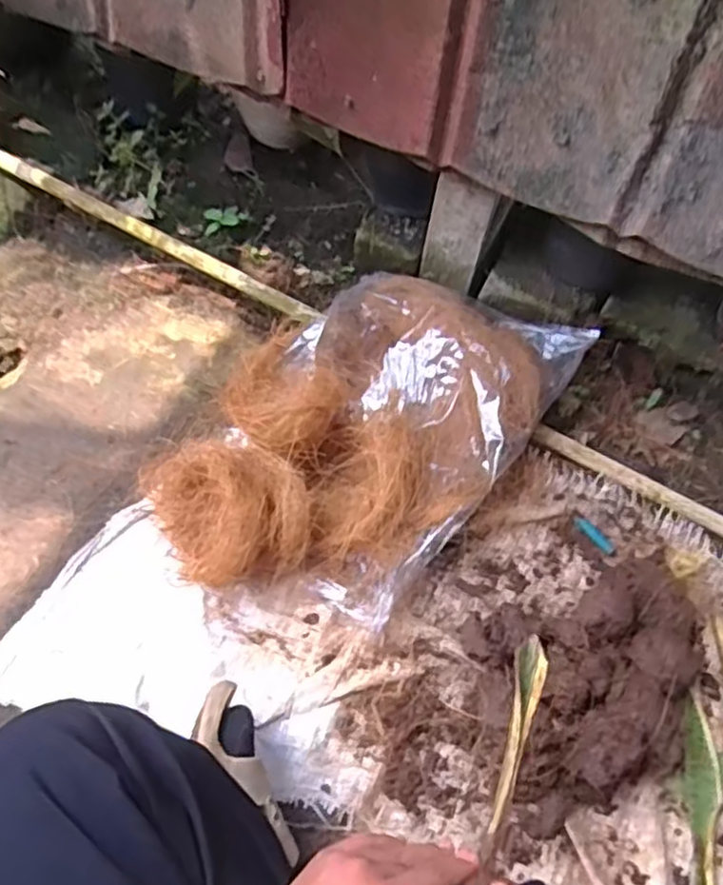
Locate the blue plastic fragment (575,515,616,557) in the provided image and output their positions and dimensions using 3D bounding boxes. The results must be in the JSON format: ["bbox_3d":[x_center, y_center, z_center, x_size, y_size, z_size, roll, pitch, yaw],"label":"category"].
[{"bbox_3d":[0.263,0.106,0.795,0.055,0.010,0.015,41,64,20],"label":"blue plastic fragment"}]

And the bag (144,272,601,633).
[{"bbox_3d":[0.018,-0.028,0.795,0.286,0.130,0.496,36,62,17],"label":"bag"}]

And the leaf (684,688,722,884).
[{"bbox_3d":[0.320,0.333,0.654,0.038,0.017,0.199,13,58,4],"label":"leaf"}]

